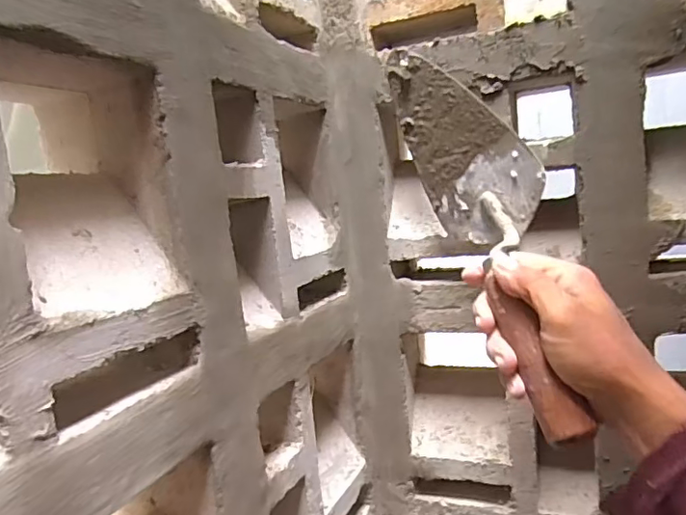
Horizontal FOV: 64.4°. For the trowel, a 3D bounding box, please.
[{"bbox_3d":[0.107,-0.020,0.402,0.068,0.296,0.080,-9,-25,-14],"label":"trowel"}]

